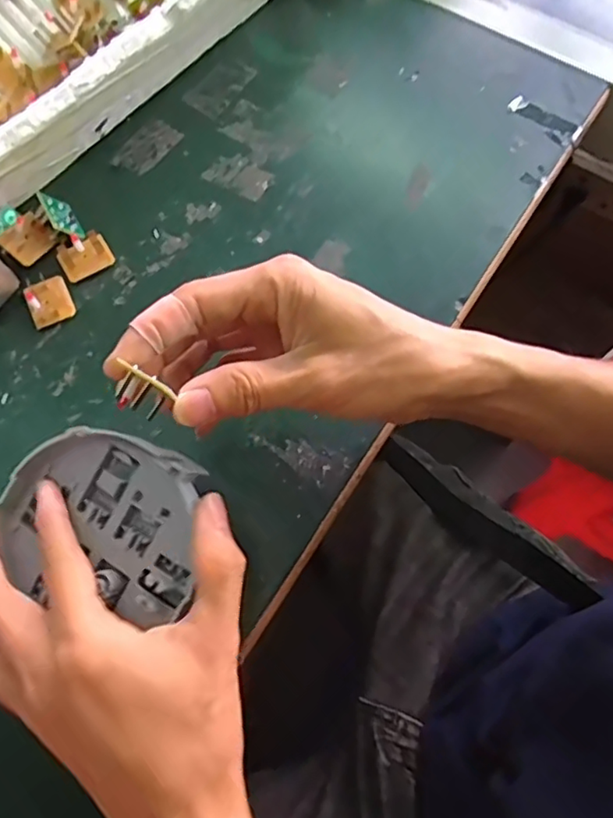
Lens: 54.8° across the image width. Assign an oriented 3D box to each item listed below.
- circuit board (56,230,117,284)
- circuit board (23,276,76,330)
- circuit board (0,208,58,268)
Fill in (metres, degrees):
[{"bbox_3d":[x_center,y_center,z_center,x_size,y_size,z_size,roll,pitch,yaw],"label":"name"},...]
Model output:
[{"bbox_3d":[-0.139,-0.096,0.370,0.031,0.006,0.025,-33,93,-13],"label":"circuit board"},{"bbox_3d":[-0.155,-0.065,0.358,0.025,0.008,0.029,-24,71,-10],"label":"circuit board"},{"bbox_3d":[-0.173,-0.107,0.370,0.026,0.006,0.034,47,65,-14],"label":"circuit board"}]

